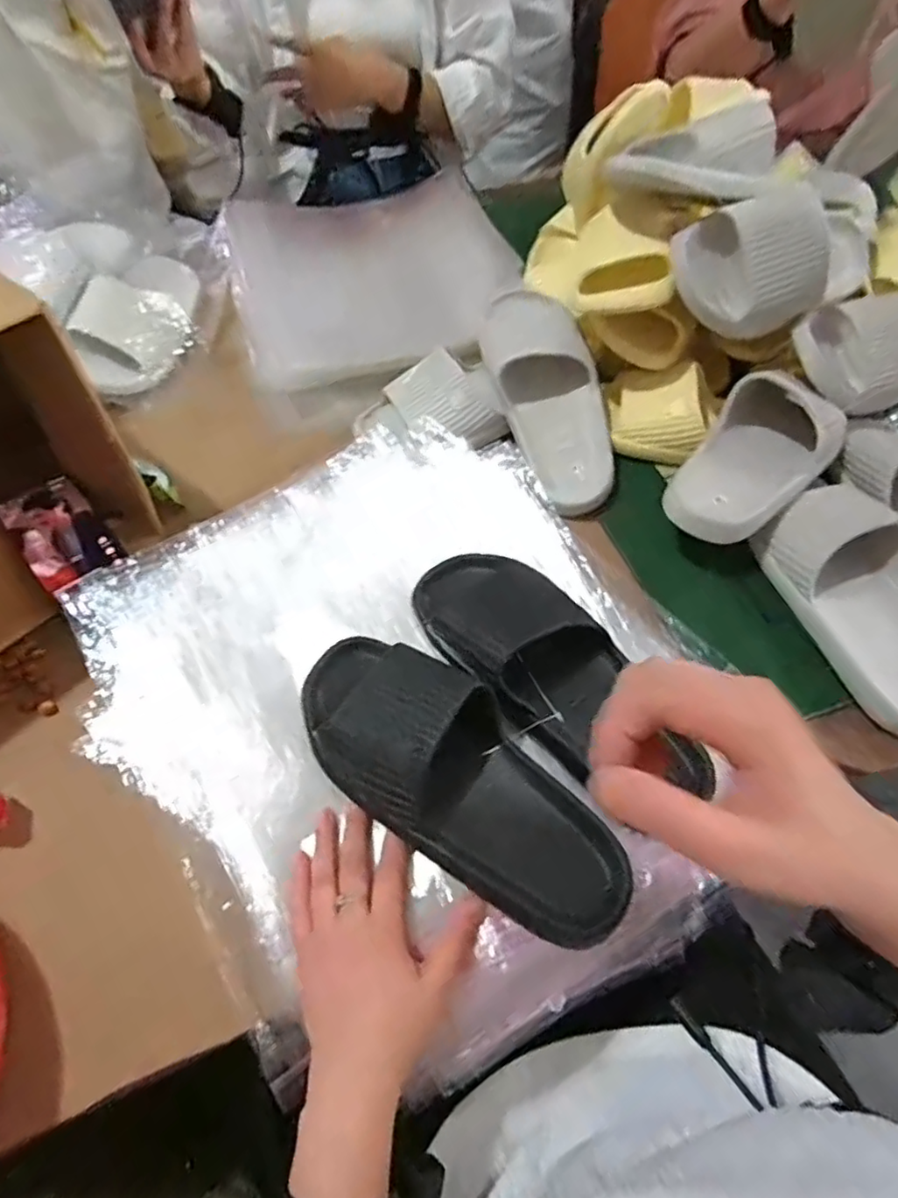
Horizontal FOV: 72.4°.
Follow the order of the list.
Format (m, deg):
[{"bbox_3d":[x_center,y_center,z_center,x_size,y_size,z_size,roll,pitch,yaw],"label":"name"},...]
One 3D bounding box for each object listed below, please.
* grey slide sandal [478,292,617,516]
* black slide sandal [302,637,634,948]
[{"bbox_3d":[0.105,-0.218,0.644,0.100,0.064,0.266,-15,77,-8],"label":"grey slide sandal"},{"bbox_3d":[0.005,0.120,0.423,0.264,0.074,0.106,38,66,13],"label":"black slide sandal"}]

